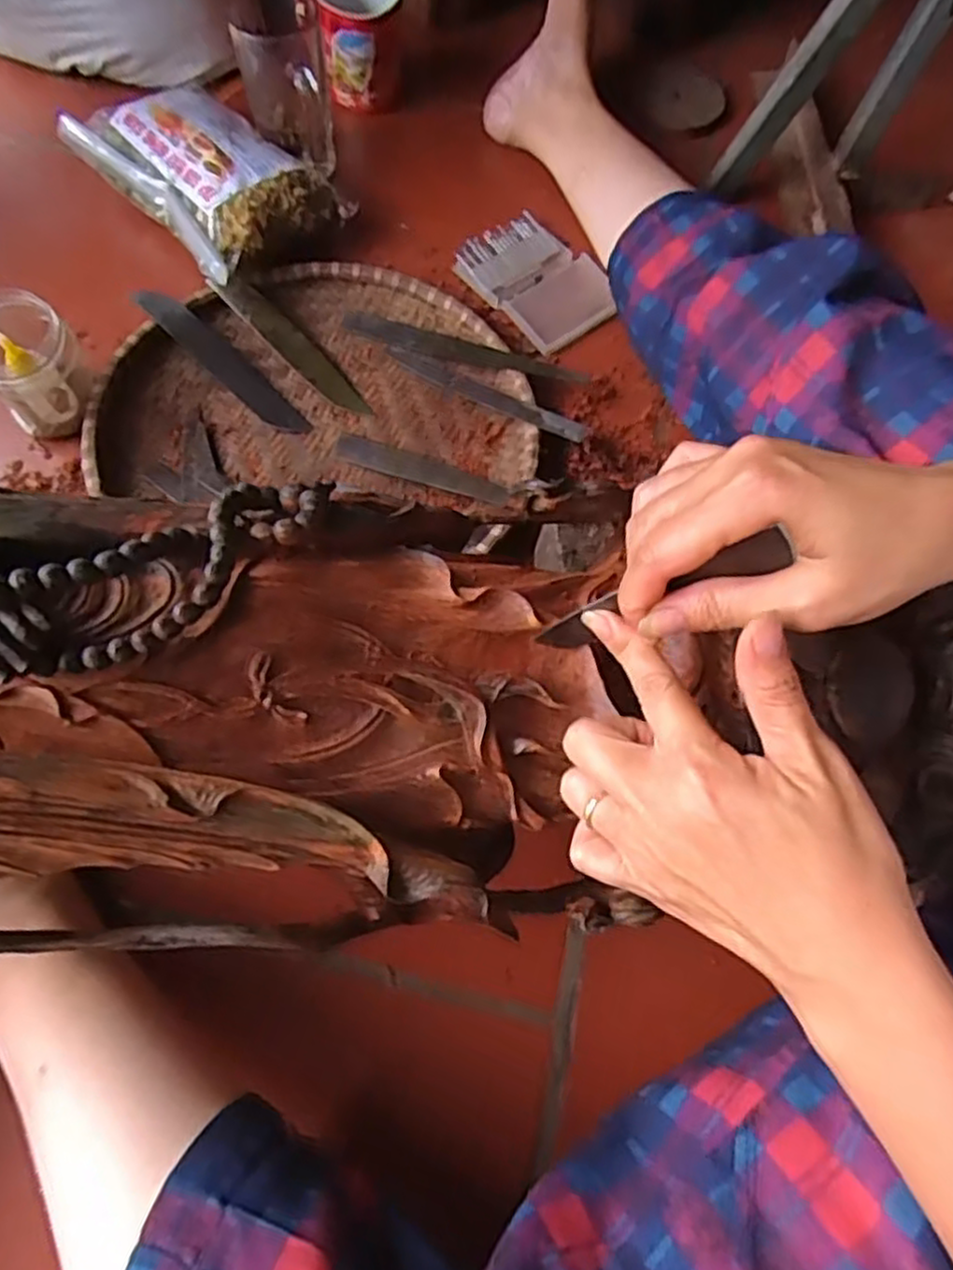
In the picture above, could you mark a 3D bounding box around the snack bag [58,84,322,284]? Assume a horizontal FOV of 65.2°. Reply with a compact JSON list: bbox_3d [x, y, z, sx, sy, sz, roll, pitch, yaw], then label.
[{"bbox_3d":[-0.240,-0.409,0.660,0.135,0.065,0.235,-39,75,-17],"label":"snack bag"}]

